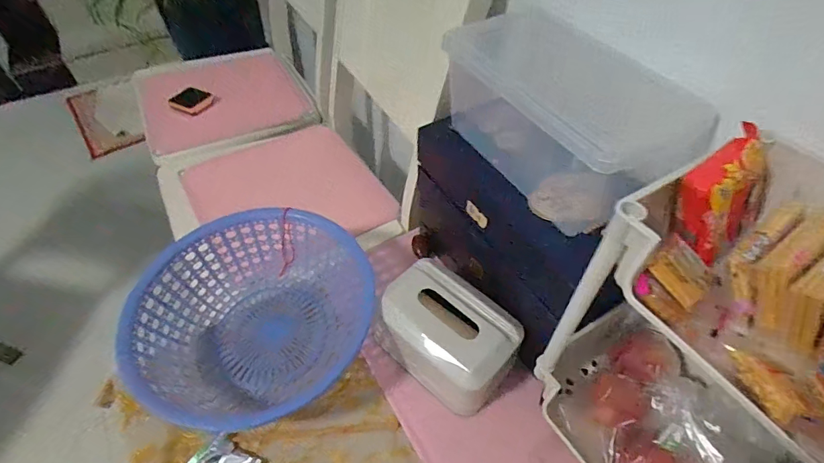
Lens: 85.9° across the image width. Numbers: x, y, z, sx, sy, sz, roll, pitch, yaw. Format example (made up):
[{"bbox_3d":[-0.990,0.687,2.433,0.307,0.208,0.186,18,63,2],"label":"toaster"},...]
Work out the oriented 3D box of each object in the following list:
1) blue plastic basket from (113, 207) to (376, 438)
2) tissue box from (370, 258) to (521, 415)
[{"bbox_3d":[-0.217,0.111,0.623,0.275,0.100,0.300,37,60,26],"label":"blue plastic basket"},{"bbox_3d":[0.044,0.141,0.593,0.132,0.096,0.185,-36,60,-25],"label":"tissue box"}]

